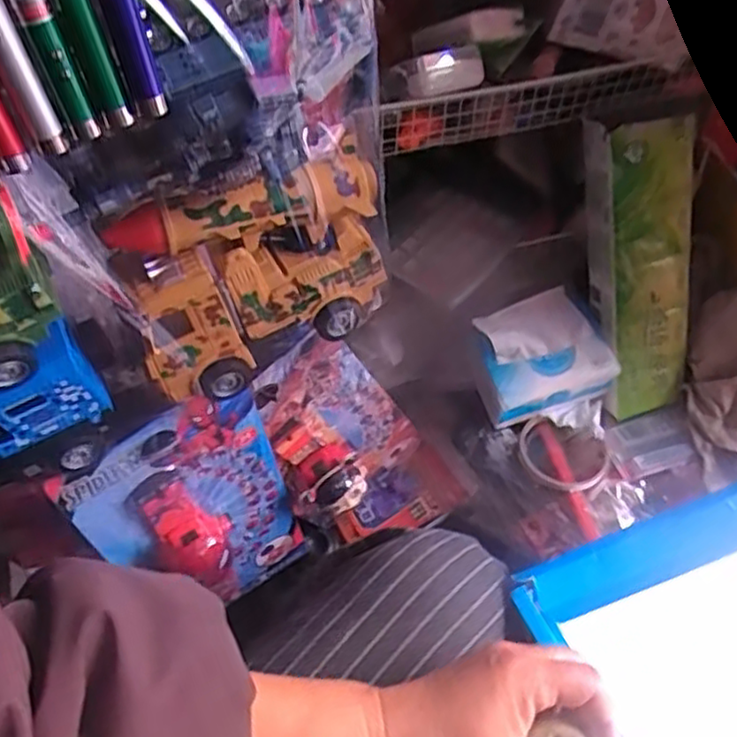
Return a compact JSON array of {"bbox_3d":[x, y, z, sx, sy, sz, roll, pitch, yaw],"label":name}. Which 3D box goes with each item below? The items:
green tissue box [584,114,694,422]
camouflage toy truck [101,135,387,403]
[{"bbox_3d":[0.242,-0.086,0.635,0.077,0.275,0.059,-21,30,-11],"label":"green tissue box"},{"bbox_3d":[-0.058,-0.052,0.390,0.148,0.105,0.051,-20,55,-10],"label":"camouflage toy truck"}]

